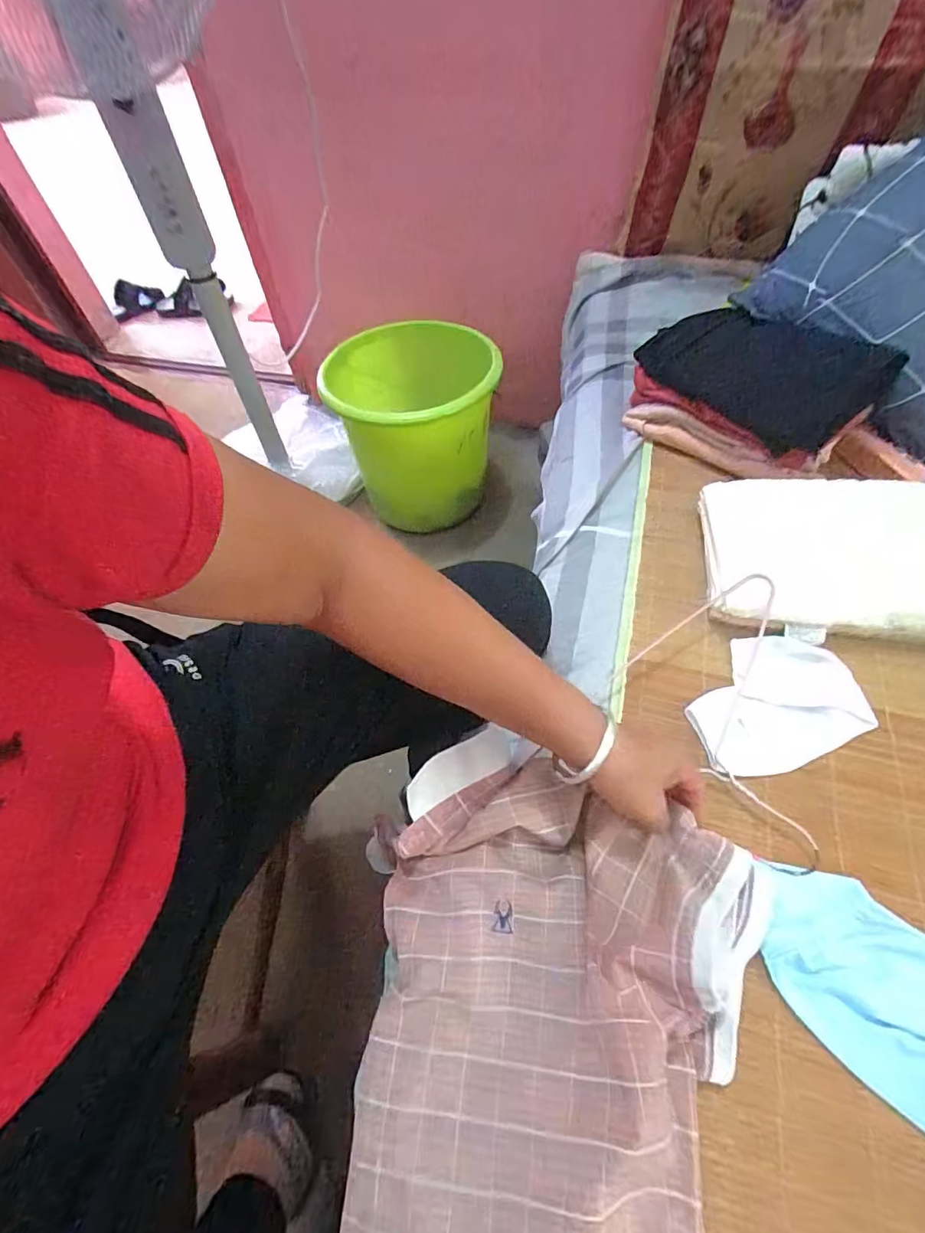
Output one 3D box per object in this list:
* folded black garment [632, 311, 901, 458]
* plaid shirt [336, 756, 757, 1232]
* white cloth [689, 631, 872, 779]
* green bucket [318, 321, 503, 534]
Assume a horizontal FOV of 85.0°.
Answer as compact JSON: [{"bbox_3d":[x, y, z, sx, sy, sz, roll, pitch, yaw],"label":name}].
[{"bbox_3d":[0.366,-0.314,0.632,0.136,0.087,0.260,-32,60,-17],"label":"folded black garment"},{"bbox_3d":[0.034,0.367,0.283,0.261,0.066,0.561,8,57,10],"label":"plaid shirt"},{"bbox_3d":[0.301,0.080,0.488,0.164,0.011,0.125,-11,56,-2],"label":"white cloth"},{"bbox_3d":[-0.085,-0.369,1.044,0.300,0.323,0.290,-2,56,2],"label":"green bucket"}]

